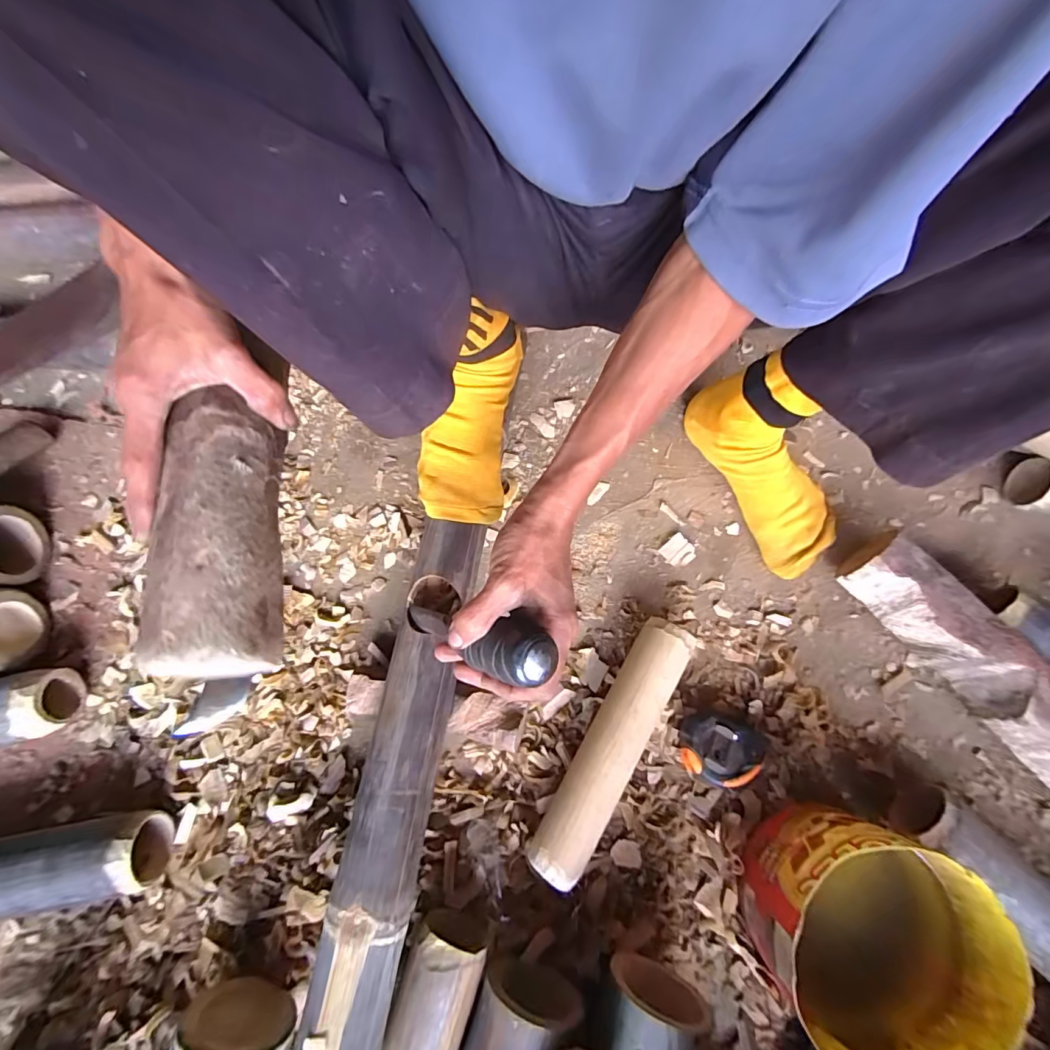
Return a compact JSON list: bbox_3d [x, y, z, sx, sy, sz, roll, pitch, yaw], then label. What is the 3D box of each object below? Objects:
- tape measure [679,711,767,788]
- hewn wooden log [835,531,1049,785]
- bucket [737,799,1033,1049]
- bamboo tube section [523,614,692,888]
[{"bbox_3d":[0.179,0.206,0.434,0.073,0.036,0.059,10,74,4],"label":"tape measure"},{"bbox_3d":[0.423,0.142,0.430,0.062,0.084,0.303,-35,76,-8],"label":"hewn wooden log"},{"bbox_3d":[0.259,0.312,0.369,0.155,0.102,0.142,-23,75,-6],"label":"bucket"},{"bbox_3d":[0.080,0.196,0.429,0.047,0.053,0.231,30,77,9],"label":"bamboo tube section"}]

